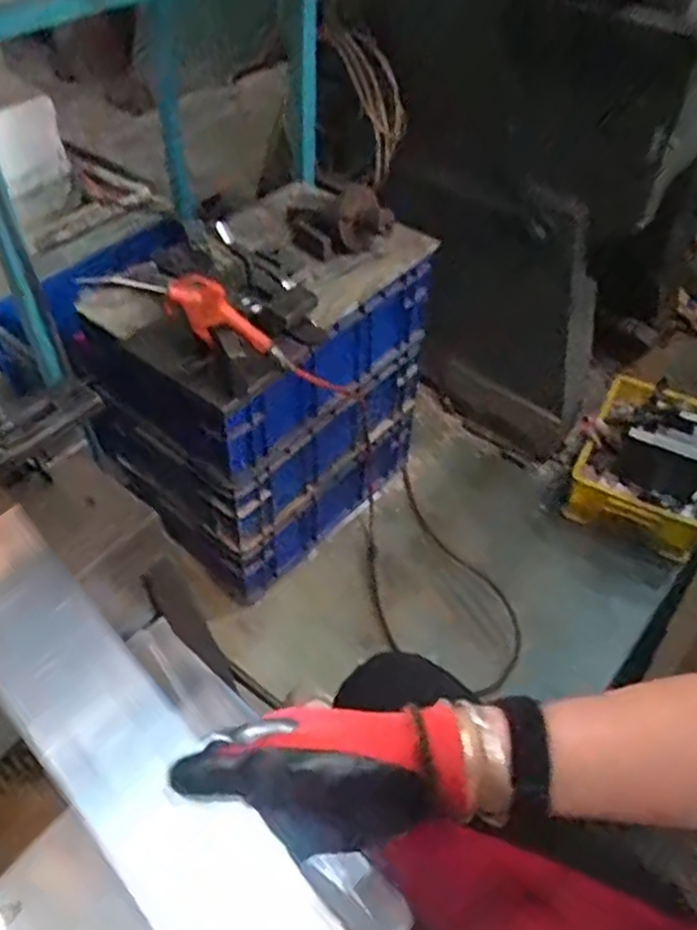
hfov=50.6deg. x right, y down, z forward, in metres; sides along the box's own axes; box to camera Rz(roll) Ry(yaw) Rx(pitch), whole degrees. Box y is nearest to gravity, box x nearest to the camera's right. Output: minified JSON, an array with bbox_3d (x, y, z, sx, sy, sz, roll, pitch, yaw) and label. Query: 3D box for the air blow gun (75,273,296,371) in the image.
[{"bbox_3d":[-0.173,-0.188,0.876,0.264,0.085,0.028,22,43,-26],"label":"air blow gun"}]

